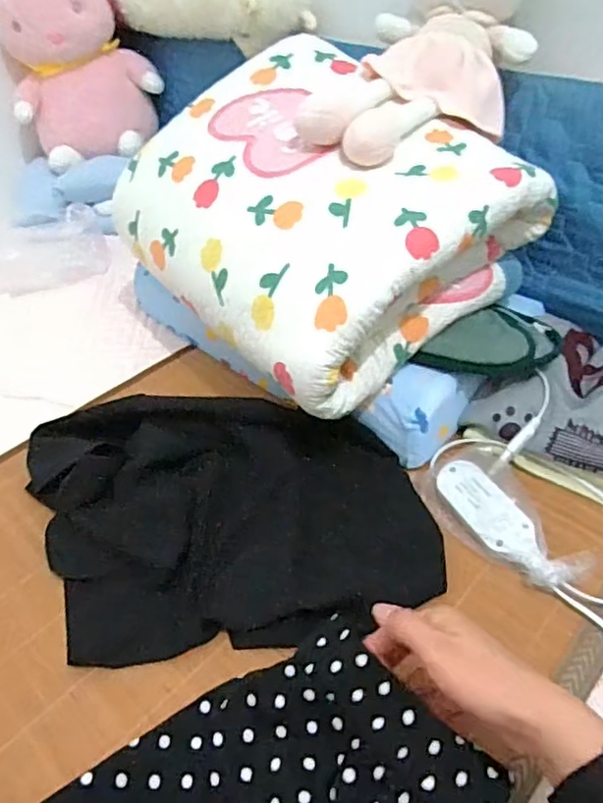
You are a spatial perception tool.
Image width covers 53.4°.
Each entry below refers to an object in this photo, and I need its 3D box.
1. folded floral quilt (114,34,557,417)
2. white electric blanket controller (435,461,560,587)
[{"bbox_3d":[0.022,-0.221,0.668,0.334,0.212,0.371,-31,50,-28],"label":"folded floral quilt"},{"bbox_3d":[0.185,0.112,0.570,0.046,0.025,0.146,-39,51,-5],"label":"white electric blanket controller"}]

